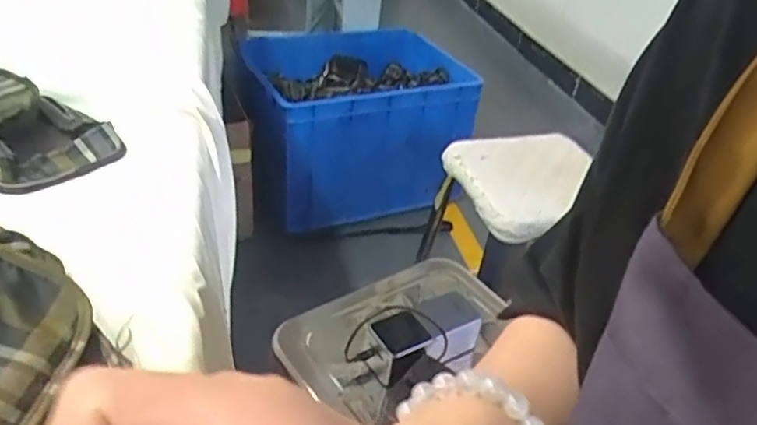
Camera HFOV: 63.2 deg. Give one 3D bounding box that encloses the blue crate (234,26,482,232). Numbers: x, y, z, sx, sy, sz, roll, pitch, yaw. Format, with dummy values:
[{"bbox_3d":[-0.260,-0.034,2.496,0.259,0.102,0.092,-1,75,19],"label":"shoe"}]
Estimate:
[{"bbox_3d":[-0.096,-0.251,1.732,0.596,0.391,0.462,-12,39,-26],"label":"blue crate"}]

